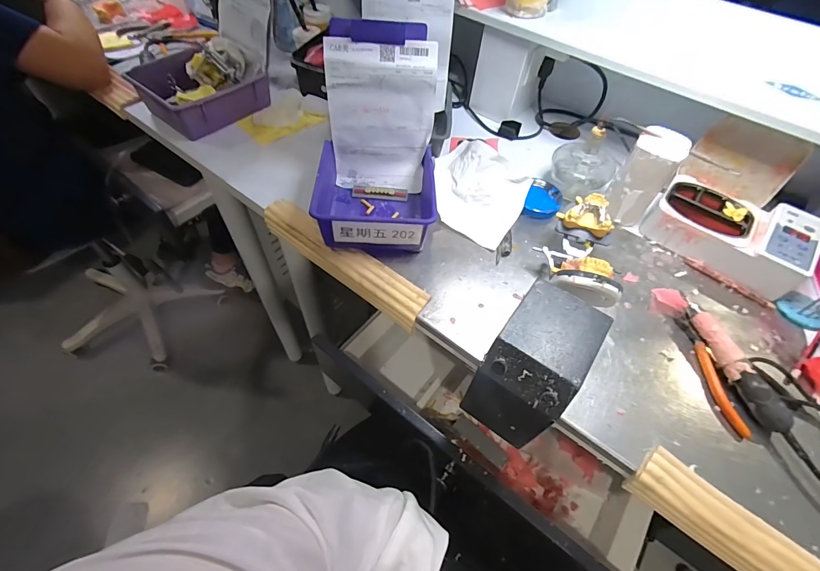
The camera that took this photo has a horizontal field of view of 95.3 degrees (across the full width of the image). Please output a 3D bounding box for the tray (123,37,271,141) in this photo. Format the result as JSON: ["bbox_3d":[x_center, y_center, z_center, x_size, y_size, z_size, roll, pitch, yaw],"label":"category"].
[{"bbox_3d":[-0.352,-0.347,0.646,0.152,0.092,0.178,38,60,21],"label":"tray"}]

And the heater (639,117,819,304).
[{"bbox_3d":[0.461,-0.108,0.518,0.192,0.118,0.174,34,59,19],"label":"heater"}]

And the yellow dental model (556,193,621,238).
[{"bbox_3d":[0.236,-0.094,0.497,0.066,0.026,0.049,25,88,18],"label":"yellow dental model"}]

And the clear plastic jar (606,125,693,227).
[{"bbox_3d":[0.326,-0.149,0.524,0.062,0.123,0.051,39,60,22],"label":"clear plastic jar"}]

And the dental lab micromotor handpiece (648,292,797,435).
[{"bbox_3d":[0.357,0.072,0.433,0.037,0.031,0.184,-16,57,-15],"label":"dental lab micromotor handpiece"}]

